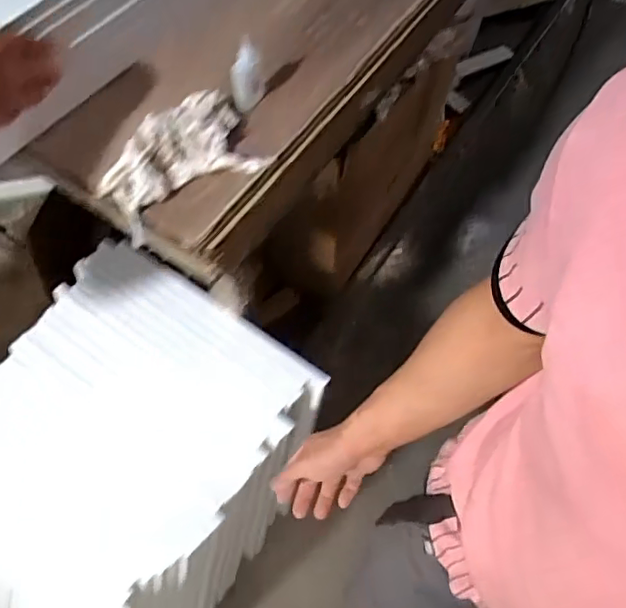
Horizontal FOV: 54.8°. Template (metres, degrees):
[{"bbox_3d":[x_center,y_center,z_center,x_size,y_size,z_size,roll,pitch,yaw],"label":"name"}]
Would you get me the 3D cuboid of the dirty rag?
[{"bbox_3d":[-0.158,-0.176,0.700,0.187,0.049,0.129,-36,70,-17],"label":"dirty rag"}]

